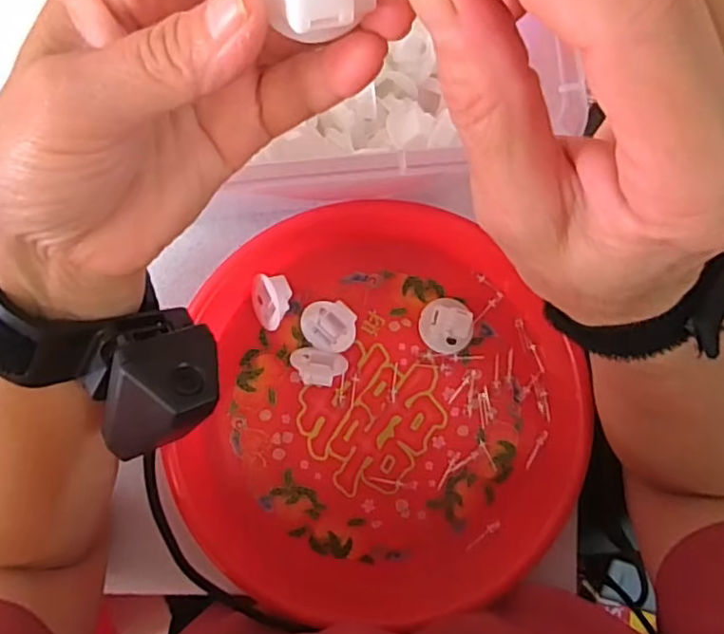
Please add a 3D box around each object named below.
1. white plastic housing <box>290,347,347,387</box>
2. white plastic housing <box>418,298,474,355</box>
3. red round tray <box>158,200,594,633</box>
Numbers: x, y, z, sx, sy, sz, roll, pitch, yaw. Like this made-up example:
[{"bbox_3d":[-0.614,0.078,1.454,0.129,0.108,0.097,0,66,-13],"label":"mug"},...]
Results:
[{"bbox_3d":[-0.025,0.029,0.363,0.032,0.023,0.020,2,89,-1],"label":"white plastic housing"},{"bbox_3d":[0.051,0.006,0.368,0.031,0.016,0.032,0,89,-1],"label":"white plastic housing"},{"bbox_3d":[0.014,0.059,0.363,0.221,0.027,0.242,0,89,-1],"label":"red round tray"}]

